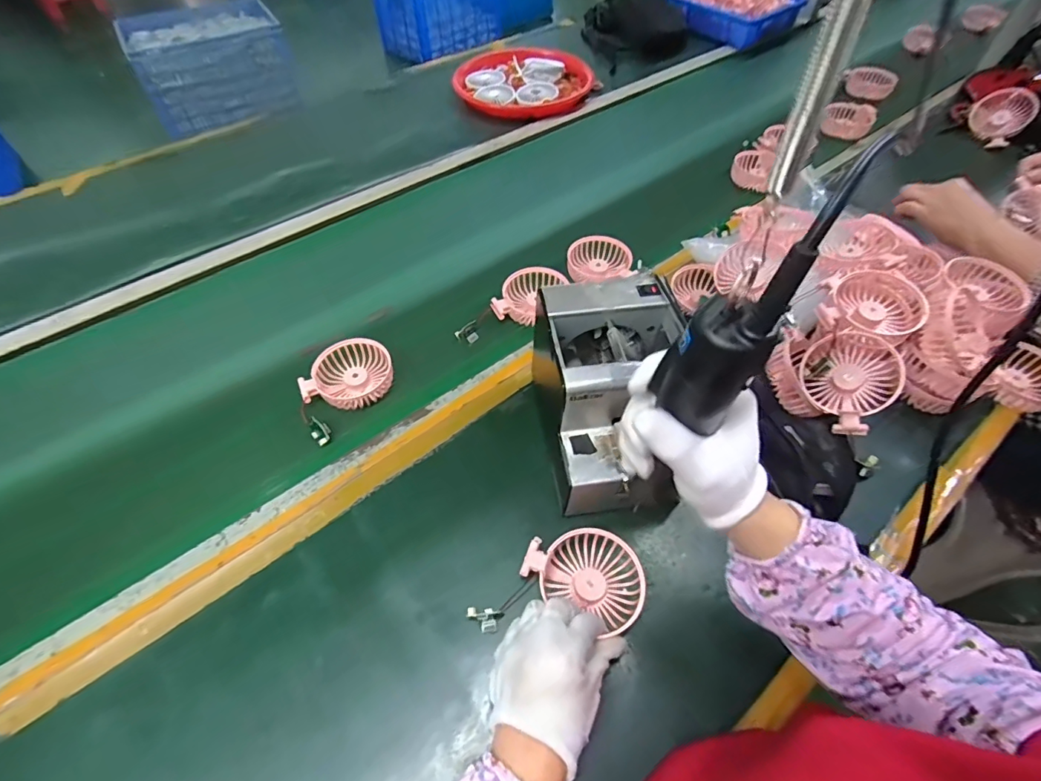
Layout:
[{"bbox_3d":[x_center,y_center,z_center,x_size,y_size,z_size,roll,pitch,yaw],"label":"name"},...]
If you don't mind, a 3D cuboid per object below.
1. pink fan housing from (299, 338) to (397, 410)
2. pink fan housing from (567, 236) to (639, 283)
[{"bbox_3d":[-0.204,-0.019,0.571,0.102,0.028,0.081,-14,55,-12],"label":"pink fan housing"},{"bbox_3d":[0.110,-0.187,0.676,0.087,0.020,0.093,-1,54,-2],"label":"pink fan housing"}]

